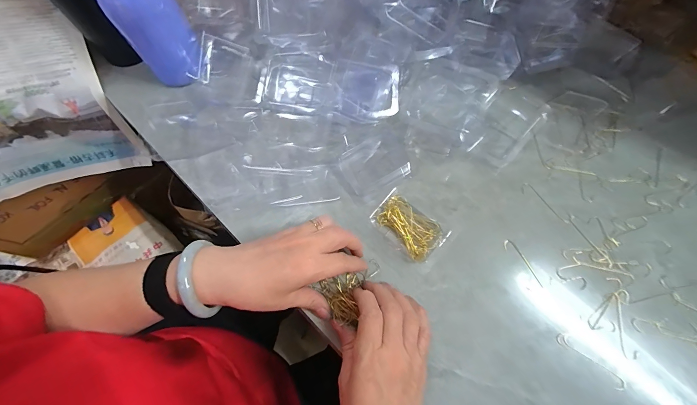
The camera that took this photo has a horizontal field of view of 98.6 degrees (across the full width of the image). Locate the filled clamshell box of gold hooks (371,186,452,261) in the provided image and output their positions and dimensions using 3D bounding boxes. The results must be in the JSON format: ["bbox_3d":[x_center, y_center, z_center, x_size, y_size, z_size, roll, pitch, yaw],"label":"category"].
[{"bbox_3d":[0.068,0.026,0.338,0.078,0.012,0.049,43,75,14],"label":"filled clamshell box of gold hooks"}]

